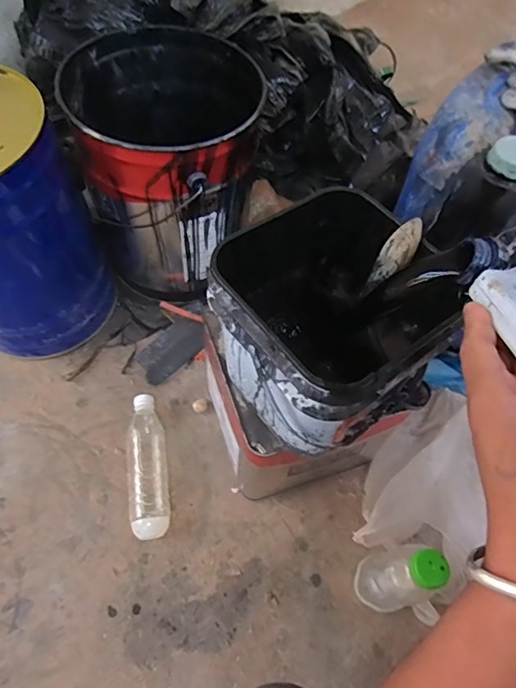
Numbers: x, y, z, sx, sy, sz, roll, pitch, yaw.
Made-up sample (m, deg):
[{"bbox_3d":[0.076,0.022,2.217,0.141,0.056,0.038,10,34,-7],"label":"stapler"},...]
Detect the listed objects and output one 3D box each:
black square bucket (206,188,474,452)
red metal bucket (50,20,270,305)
[{"bbox_3d":[0.069,-0.025,0.536,0.212,0.189,0.236,-33,67,-21],"label":"black square bucket"},{"bbox_3d":[-0.146,-0.297,0.818,0.273,0.320,0.290,2,59,-3],"label":"red metal bucket"}]

